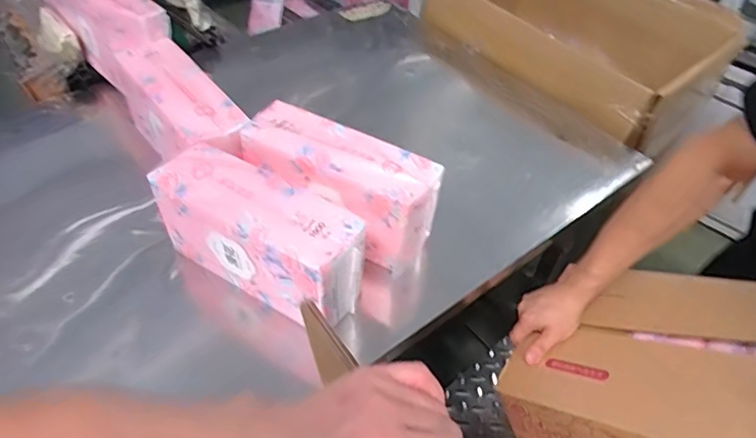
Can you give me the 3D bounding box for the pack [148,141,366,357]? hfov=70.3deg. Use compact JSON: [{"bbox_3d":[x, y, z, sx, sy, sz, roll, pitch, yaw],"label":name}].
[{"bbox_3d":[-0.138,0.021,0.630,0.247,0.125,0.090,26,51,19],"label":"pack"}]

